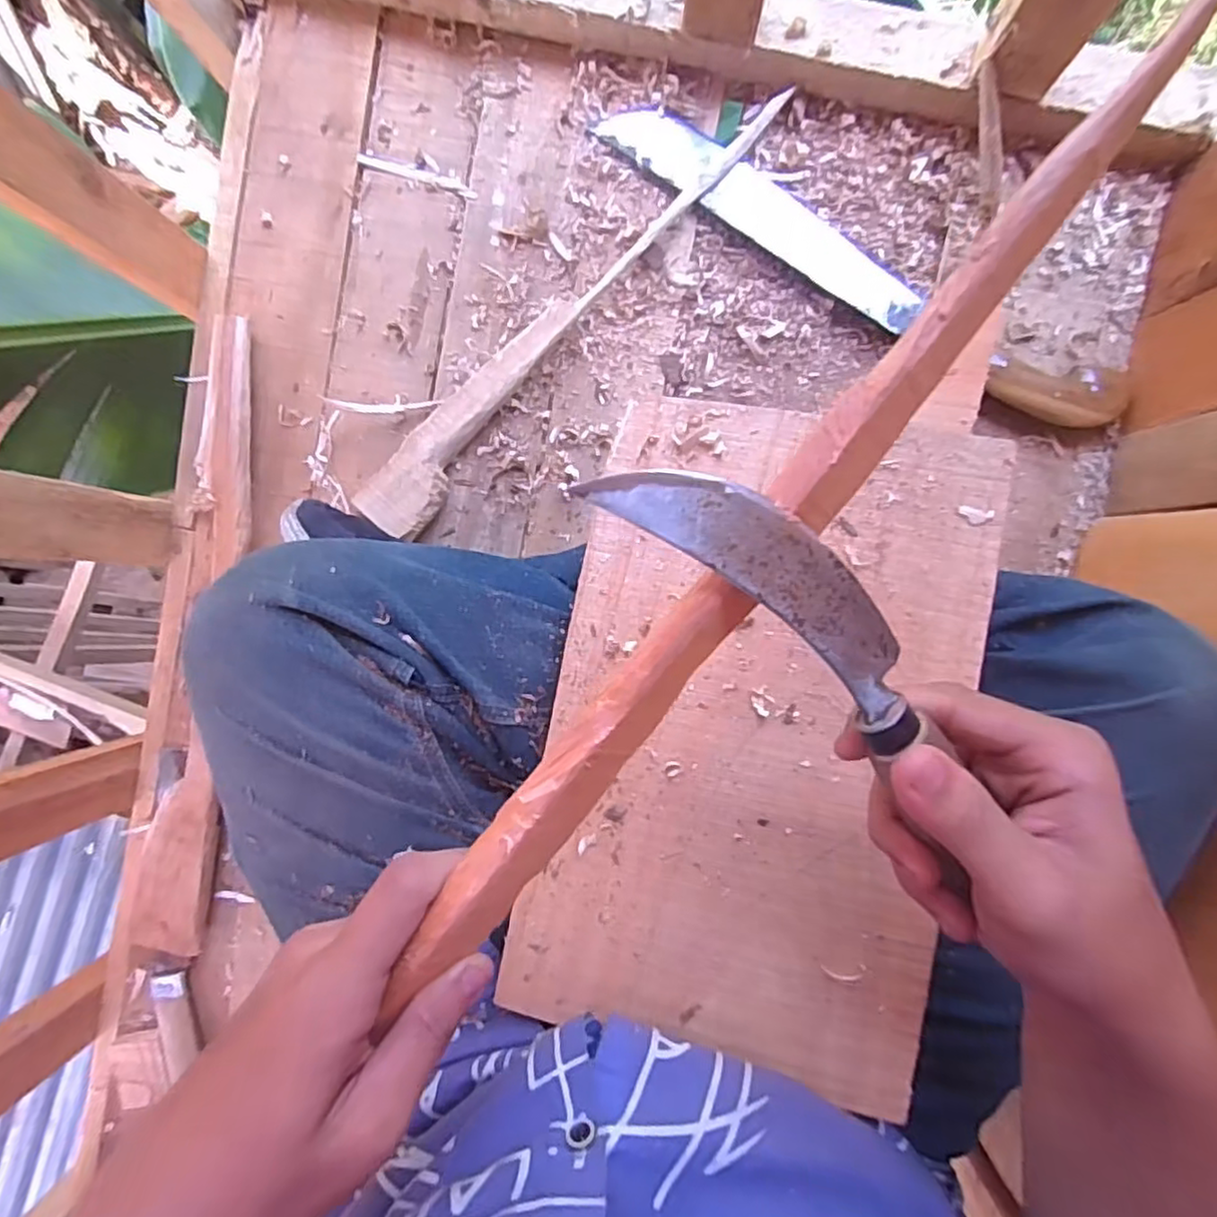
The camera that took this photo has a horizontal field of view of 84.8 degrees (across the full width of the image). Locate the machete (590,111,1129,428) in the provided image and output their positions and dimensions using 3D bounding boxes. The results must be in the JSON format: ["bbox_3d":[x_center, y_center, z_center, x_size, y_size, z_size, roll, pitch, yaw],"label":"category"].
[{"bbox_3d":[0.184,-0.253,0.493,0.430,0.027,0.052,33,94,1],"label":"machete"}]

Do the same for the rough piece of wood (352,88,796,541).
[{"bbox_3d":[-0.039,-0.222,0.508,0.053,0.020,0.415,42,94,0],"label":"rough piece of wood"}]

